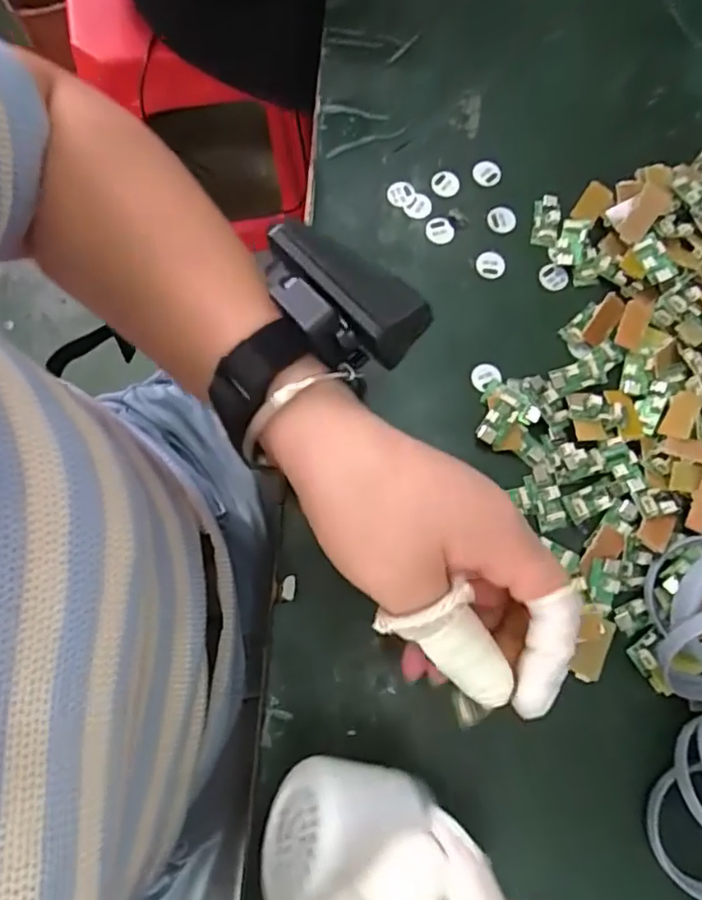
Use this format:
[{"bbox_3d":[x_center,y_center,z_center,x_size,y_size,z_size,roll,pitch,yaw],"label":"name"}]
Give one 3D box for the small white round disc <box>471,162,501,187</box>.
[{"bbox_3d":[0.086,-0.174,0.390,0.018,0.004,0.017,1,76,-2],"label":"small white round disc"}]

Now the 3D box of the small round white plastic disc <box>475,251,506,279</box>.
[{"bbox_3d":[0.085,-0.112,0.373,0.017,0.004,0.017,1,76,-2],"label":"small round white plastic disc"}]

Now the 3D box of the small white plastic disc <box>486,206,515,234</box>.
[{"bbox_3d":[0.093,-0.142,0.383,0.018,0.004,0.017,0,85,-3],"label":"small white plastic disc"}]

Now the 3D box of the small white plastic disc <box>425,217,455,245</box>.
[{"bbox_3d":[0.054,-0.134,0.375,0.017,0.004,0.018,1,76,-2],"label":"small white plastic disc"}]

